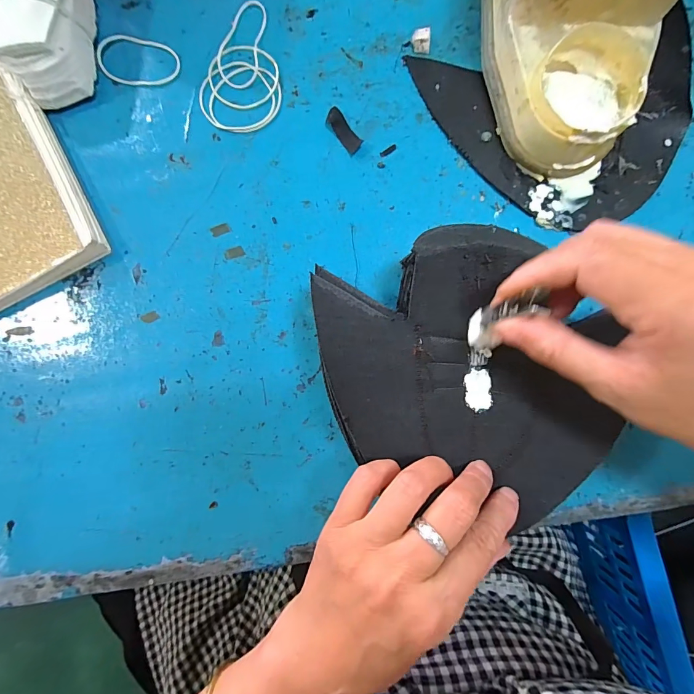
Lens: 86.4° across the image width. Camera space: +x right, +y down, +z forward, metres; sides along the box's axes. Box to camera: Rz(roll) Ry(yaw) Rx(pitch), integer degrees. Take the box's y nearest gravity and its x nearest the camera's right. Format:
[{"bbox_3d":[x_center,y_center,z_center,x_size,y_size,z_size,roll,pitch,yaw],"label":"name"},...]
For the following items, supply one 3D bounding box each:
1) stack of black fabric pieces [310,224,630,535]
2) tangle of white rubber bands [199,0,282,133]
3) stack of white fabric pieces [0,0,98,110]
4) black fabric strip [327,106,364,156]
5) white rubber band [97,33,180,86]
[{"bbox_3d":[0.063,0.019,0.211,0.139,0.015,0.165,-17,86,0],"label":"stack of black fabric pieces"},{"bbox_3d":[-0.086,-0.215,0.285,0.062,0.004,0.103,-11,86,0],"label":"tangle of white rubber bands"},{"bbox_3d":[-0.219,-0.235,0.264,0.056,0.048,0.106,-1,86,1],"label":"stack of white fabric pieces"},{"bbox_3d":[-0.002,-0.163,0.278,0.013,0.006,0.036,-36,86,-2],"label":"black fabric strip"},{"bbox_3d":[-0.162,-0.222,0.286,0.064,0.005,0.038,14,86,2],"label":"white rubber band"}]

